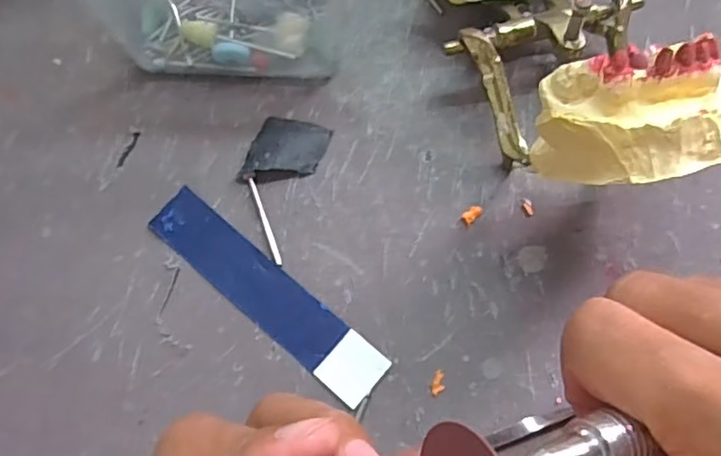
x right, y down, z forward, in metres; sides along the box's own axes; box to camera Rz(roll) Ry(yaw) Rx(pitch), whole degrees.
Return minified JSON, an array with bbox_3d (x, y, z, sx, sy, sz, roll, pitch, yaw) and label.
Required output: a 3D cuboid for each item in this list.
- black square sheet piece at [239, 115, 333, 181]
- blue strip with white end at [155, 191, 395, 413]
[{"bbox_3d":[-0.029,-0.030,0.237,0.027,0.007,0.030,16,73,6],"label":"black square sheet piece"},{"bbox_3d":[-0.034,0.023,0.221,0.101,0.004,0.021,39,77,12],"label":"blue strip with white end"}]

